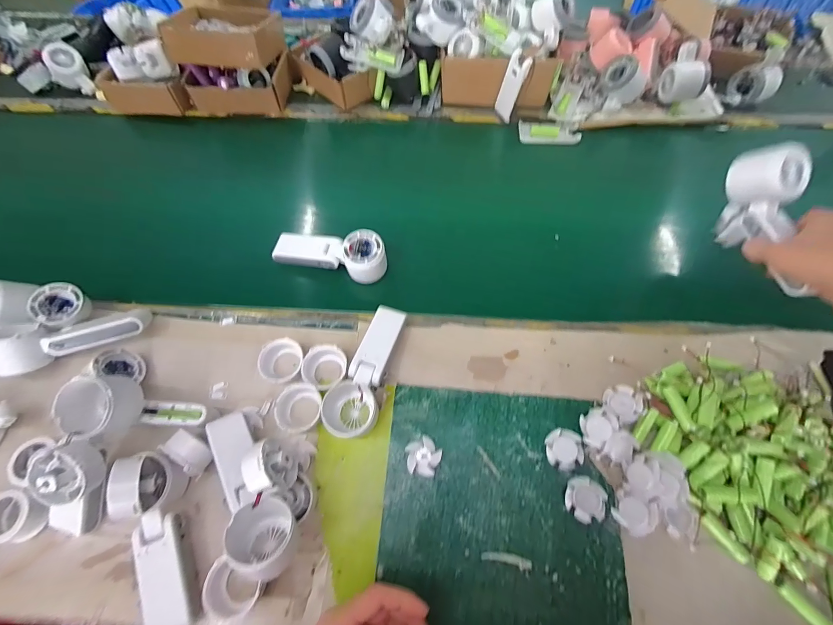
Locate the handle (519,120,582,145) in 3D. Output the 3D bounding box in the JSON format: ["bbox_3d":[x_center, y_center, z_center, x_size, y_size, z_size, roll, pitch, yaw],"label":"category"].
[{"bbox_3d":[0.231,-0.313,0.640,0.102,0.022,0.037,2,64,2],"label":"handle"}]

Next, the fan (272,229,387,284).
[{"bbox_3d":[-0.124,-0.087,0.517,0.162,0.040,0.062,11,65,6],"label":"fan"}]

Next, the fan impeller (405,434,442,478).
[{"bbox_3d":[0.008,0.162,0.414,0.038,0.011,0.040,12,65,7],"label":"fan impeller"}]

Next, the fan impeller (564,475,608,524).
[{"bbox_3d":[0.181,0.201,0.390,0.042,0.008,0.040,0,64,1],"label":"fan impeller"}]

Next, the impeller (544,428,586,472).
[{"bbox_3d":[0.166,0.154,0.411,0.038,0.013,0.042,2,64,2],"label":"impeller"}]

